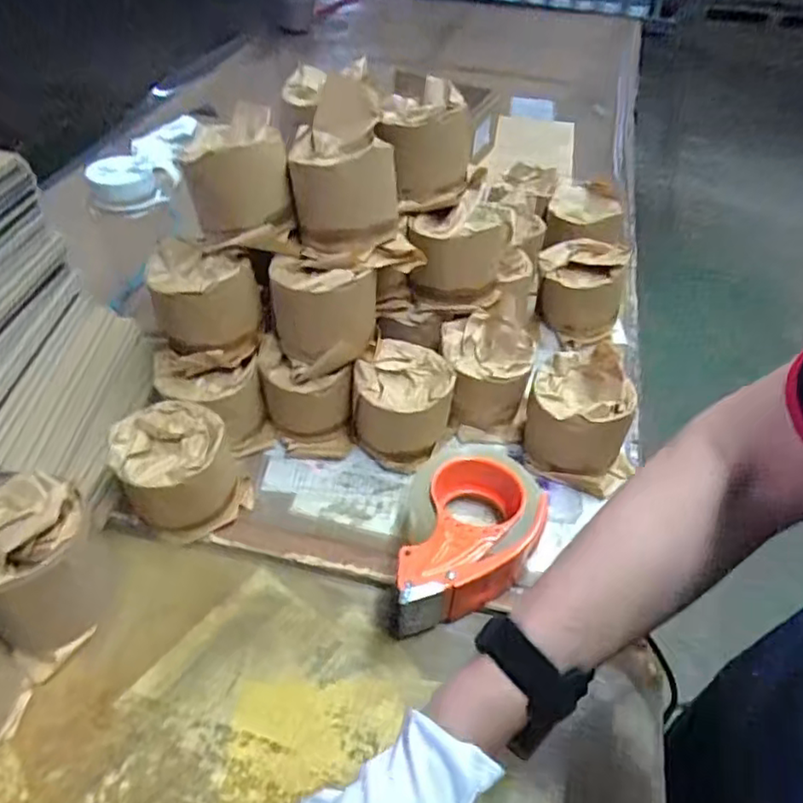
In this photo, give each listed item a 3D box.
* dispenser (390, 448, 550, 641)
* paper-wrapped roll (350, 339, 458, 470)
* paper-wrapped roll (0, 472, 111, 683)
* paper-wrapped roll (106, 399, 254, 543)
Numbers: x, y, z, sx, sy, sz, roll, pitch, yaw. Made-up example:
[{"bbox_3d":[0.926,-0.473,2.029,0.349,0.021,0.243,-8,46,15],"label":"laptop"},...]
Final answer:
[{"bbox_3d":[0.057,0.114,0.534,0.107,0.065,0.153,8,46,5],"label":"dispenser"},{"bbox_3d":[0.001,0.002,0.620,0.093,0.092,0.096,8,46,5],"label":"paper-wrapped roll"},{"bbox_3d":[-0.279,0.121,0.482,0.107,0.107,0.094,30,52,24],"label":"paper-wrapped roll"},{"bbox_3d":[-0.195,0.063,0.558,0.095,0.084,0.100,1,46,-1],"label":"paper-wrapped roll"}]

